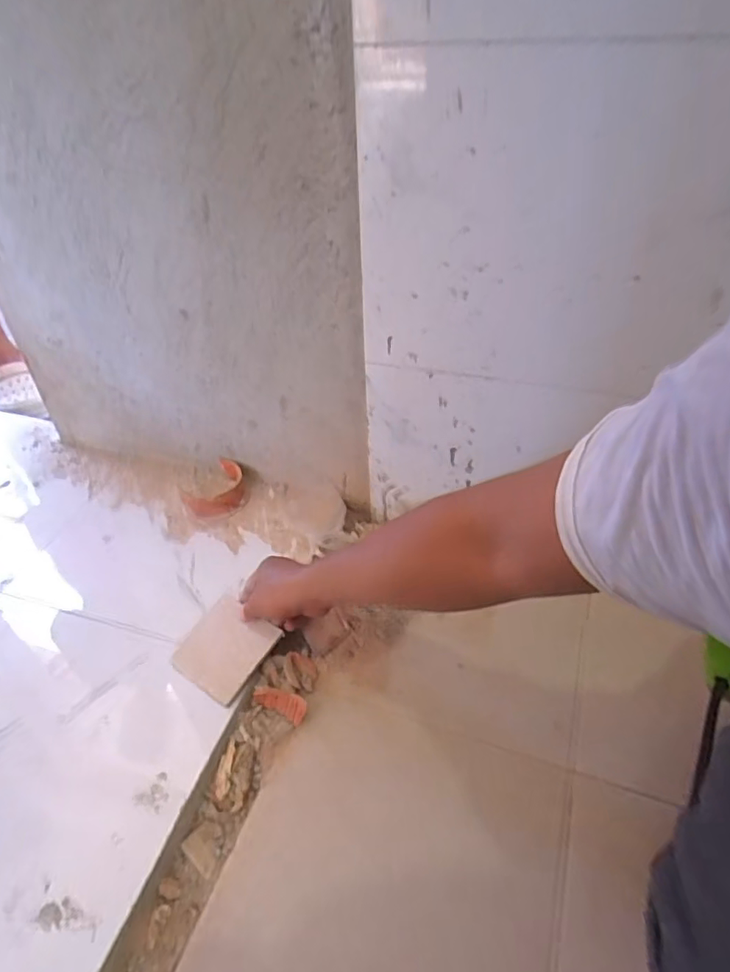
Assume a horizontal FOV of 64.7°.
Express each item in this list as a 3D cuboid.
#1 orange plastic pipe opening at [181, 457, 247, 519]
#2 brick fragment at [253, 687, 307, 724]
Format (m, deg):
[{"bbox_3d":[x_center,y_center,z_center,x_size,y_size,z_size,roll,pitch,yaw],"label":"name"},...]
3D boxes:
[{"bbox_3d":[-0.223,0.009,0.867,0.093,0.038,0.081,-31,51,-29],"label":"orange plastic pipe opening"},{"bbox_3d":[-0.094,0.240,0.641,0.060,0.008,0.028,21,46,5],"label":"brick fragment"}]

